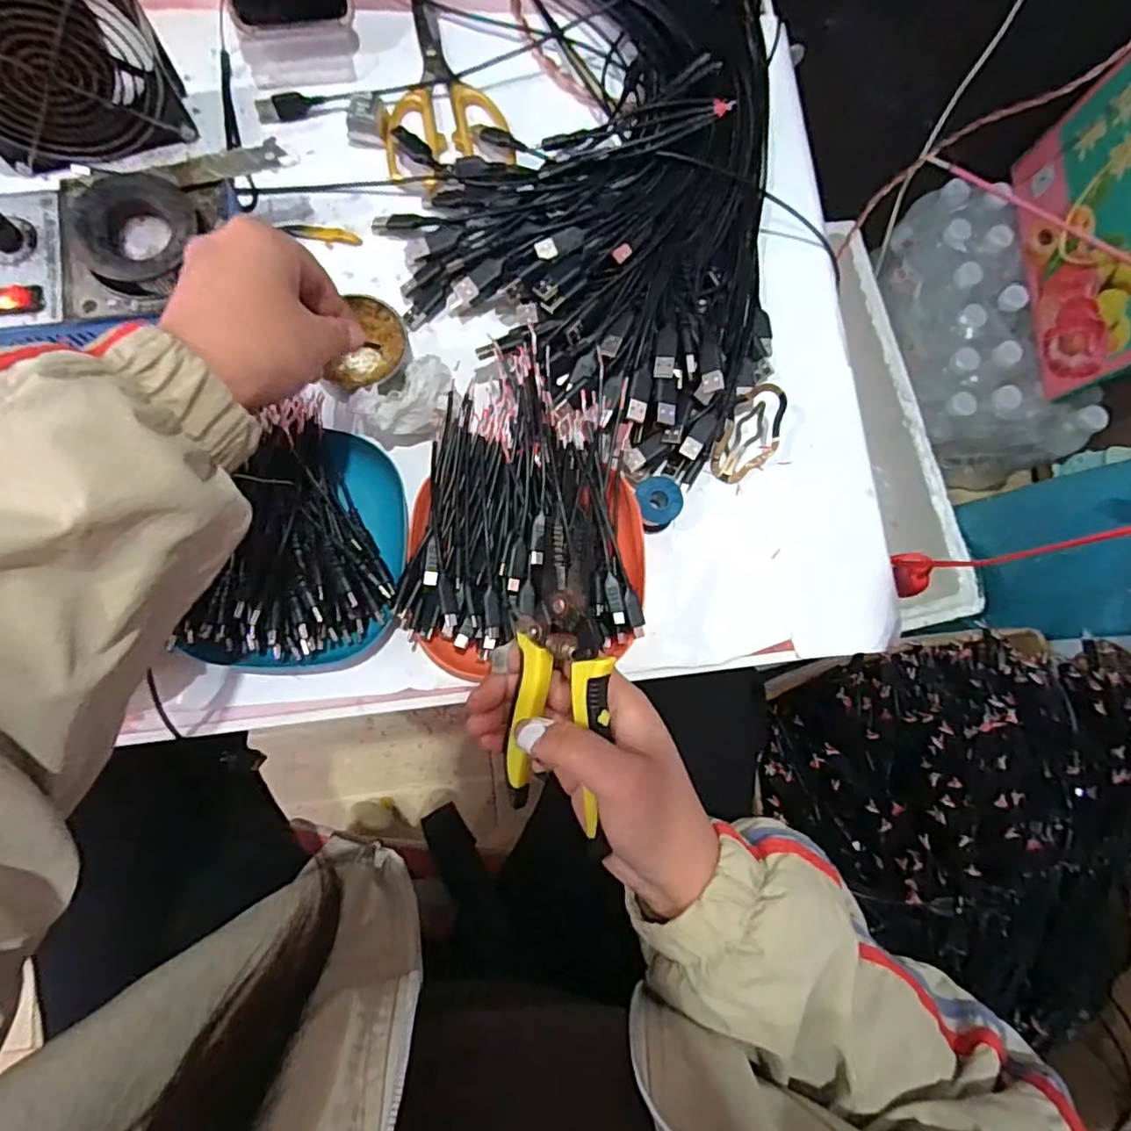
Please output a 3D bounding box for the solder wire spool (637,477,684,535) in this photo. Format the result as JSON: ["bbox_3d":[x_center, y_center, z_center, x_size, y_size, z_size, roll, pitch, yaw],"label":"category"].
[{"bbox_3d":[0.060,-0.040,0.407,0.027,0.024,0.032,-15,83,-6],"label":"solder wire spool"}]

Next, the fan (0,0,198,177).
[{"bbox_3d":[-0.307,-0.302,0.368,0.121,0.108,0.052,-24,84,-7],"label":"fan"}]

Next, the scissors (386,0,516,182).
[{"bbox_3d":[-0.095,-0.356,0.449,0.088,0.015,0.165,-11,83,-6],"label":"scissors"}]

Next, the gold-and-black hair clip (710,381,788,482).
[{"bbox_3d":[0.123,-0.087,0.413,0.039,0.028,0.064,21,81,-1],"label":"gold-and-black hair clip"}]

